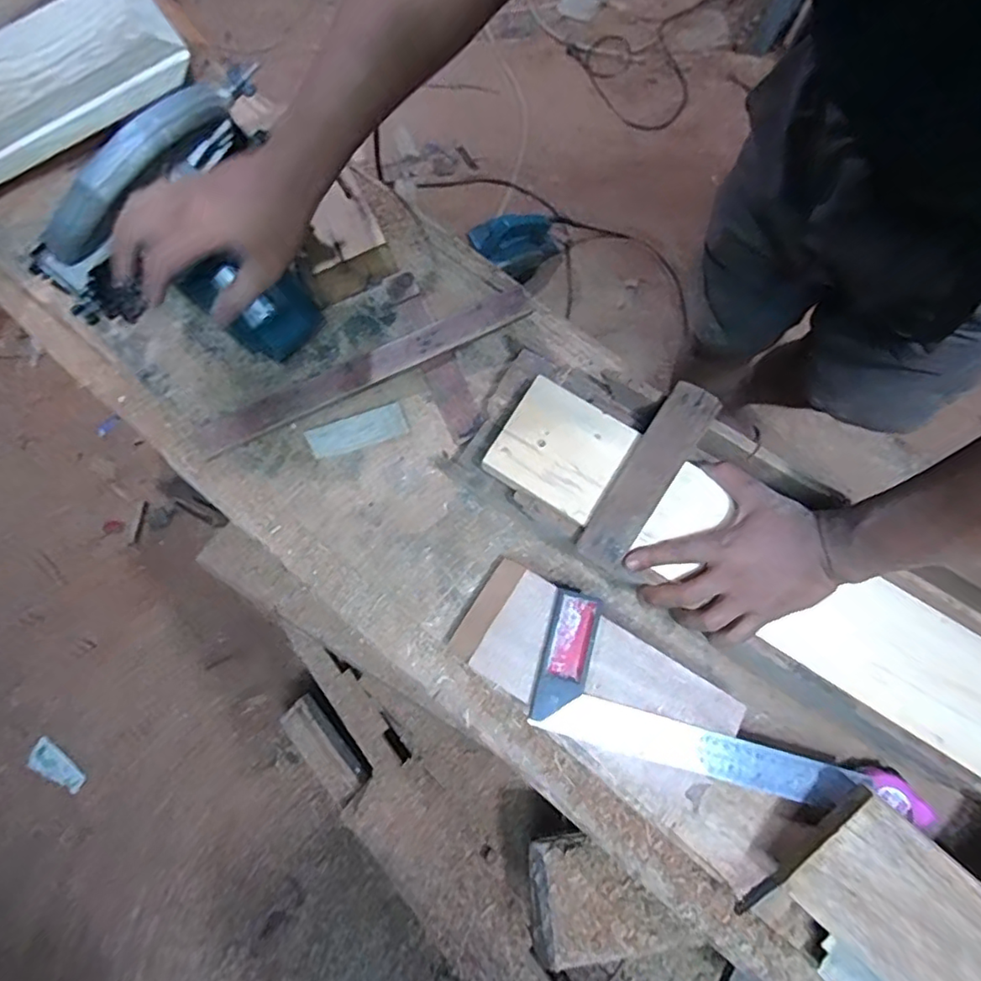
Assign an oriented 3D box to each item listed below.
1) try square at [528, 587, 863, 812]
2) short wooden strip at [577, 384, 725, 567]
[{"bbox_3d":[0.181,0.194,0.530,0.284,0.024,0.117,19,76,7],"label":"try square"},{"bbox_3d":[0.141,-0.017,0.536,0.043,0.011,0.186,34,79,12],"label":"short wooden strip"}]

